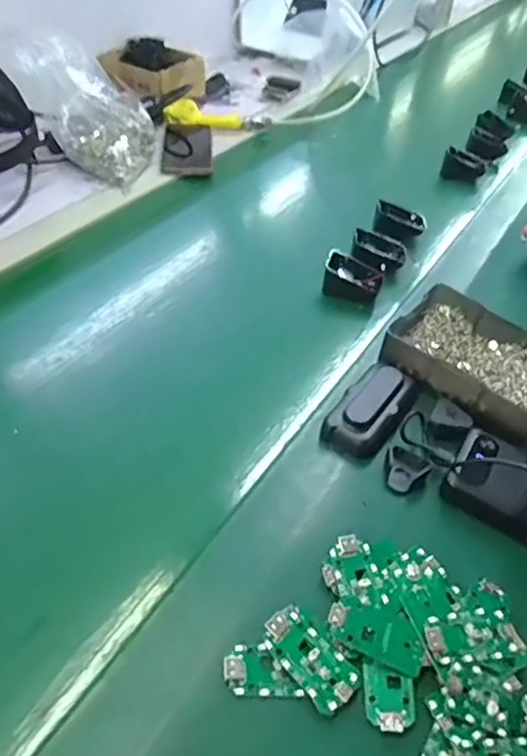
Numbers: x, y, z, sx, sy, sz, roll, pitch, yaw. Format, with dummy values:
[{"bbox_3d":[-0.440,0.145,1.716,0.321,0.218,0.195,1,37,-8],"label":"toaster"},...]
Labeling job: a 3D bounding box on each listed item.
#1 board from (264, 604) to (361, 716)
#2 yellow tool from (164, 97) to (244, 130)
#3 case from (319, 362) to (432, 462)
[{"bbox_3d":[0.030,0.177,0.360,0.033,0.013,0.063,-31,53,-32],"label":"board"},{"bbox_3d":[-0.101,-0.451,0.968,0.133,0.019,0.052,9,71,5],"label":"yellow tool"},{"bbox_3d":[0.101,0.027,0.510,0.055,0.025,0.109,26,47,22],"label":"case"}]

